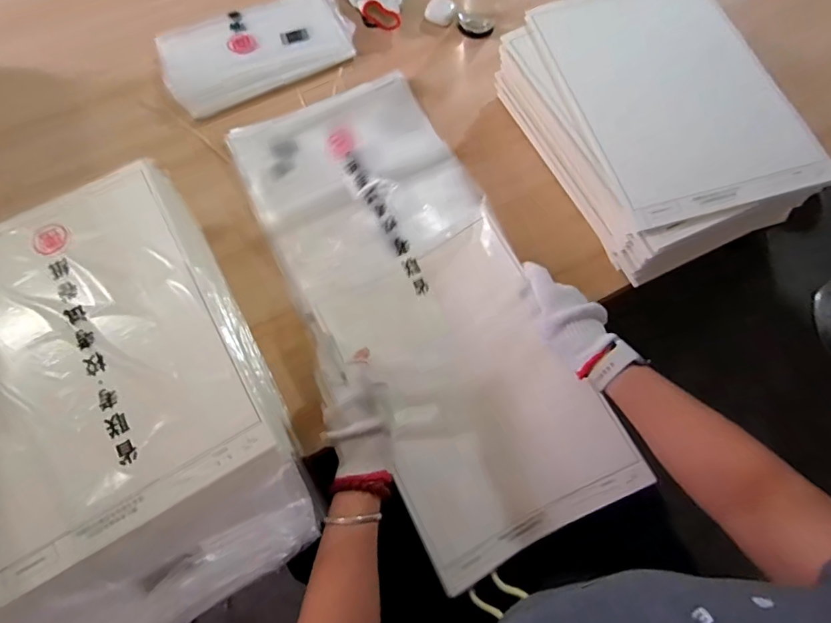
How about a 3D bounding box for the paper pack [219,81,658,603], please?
[{"bbox_3d":[-0.003,-0.032,0.609,0.282,0.071,0.663,-28,75,-1],"label":"paper pack"}]

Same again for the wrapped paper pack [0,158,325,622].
[{"bbox_3d":[-0.314,0.097,0.524,0.273,0.153,0.462,-29,72,-10],"label":"wrapped paper pack"}]

